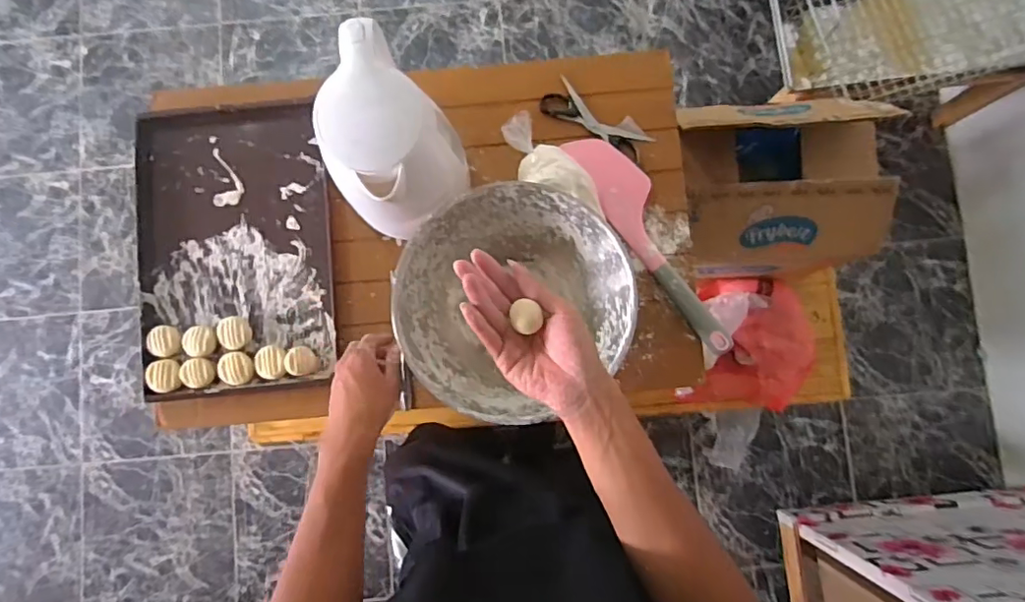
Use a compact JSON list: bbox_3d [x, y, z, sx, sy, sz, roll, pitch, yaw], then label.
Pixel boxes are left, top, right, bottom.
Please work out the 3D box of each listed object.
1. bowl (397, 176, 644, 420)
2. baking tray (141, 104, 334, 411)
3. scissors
[{"bbox_3d":[0.001,0.002,0.651,0.255,0.103,0.255,0,85,1],"label":"bowl"},{"bbox_3d":[-0.352,-0.067,0.703,0.241,0.024,0.352,-7,85,0],"label":"baking tray"},{"bbox_3d":[0.107,-0.230,0.720,0.144,0.010,0.052,37,86,3],"label":"scissors"}]

